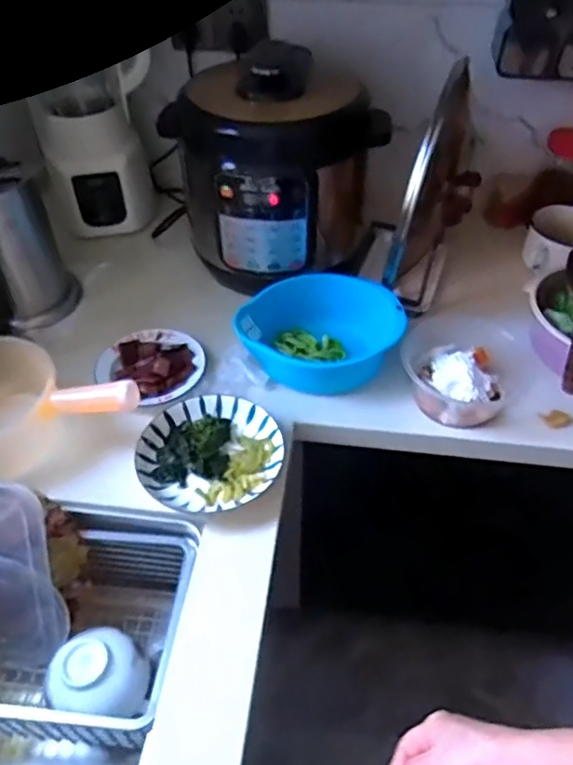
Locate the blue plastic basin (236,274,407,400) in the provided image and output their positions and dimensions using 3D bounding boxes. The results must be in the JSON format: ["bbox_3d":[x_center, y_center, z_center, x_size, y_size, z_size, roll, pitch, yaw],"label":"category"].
[{"bbox_3d":[0.052,-0.069,0.866,0.219,0.085,0.184,-31,54,-27],"label":"blue plastic basin"}]

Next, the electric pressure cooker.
[{"bbox_3d":[-0.014,-0.335,0.942,0.250,0.296,0.279,32,54,27],"label":"electric pressure cooker"}]

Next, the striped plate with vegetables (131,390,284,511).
[{"bbox_3d":[-0.098,0.086,0.752,0.174,0.028,0.166,0,46,0],"label":"striped plate with vegetables"}]

